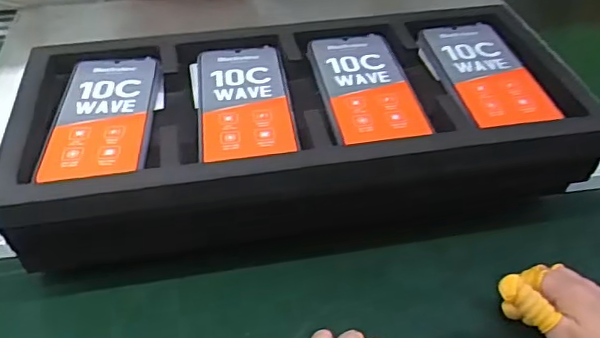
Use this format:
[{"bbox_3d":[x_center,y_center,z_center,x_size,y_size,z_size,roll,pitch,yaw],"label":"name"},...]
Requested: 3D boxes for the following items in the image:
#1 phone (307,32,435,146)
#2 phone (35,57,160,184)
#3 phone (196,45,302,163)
[{"bbox_3d":[0.059,-0.075,0.521,0.081,0.012,0.167,-6,42,-8],"label":"phone"},{"bbox_3d":[-0.165,-0.048,0.489,0.078,0.015,0.158,-3,41,-4],"label":"phone"},{"bbox_3d":[-0.049,-0.062,0.507,0.079,0.013,0.160,-5,42,-6],"label":"phone"}]

